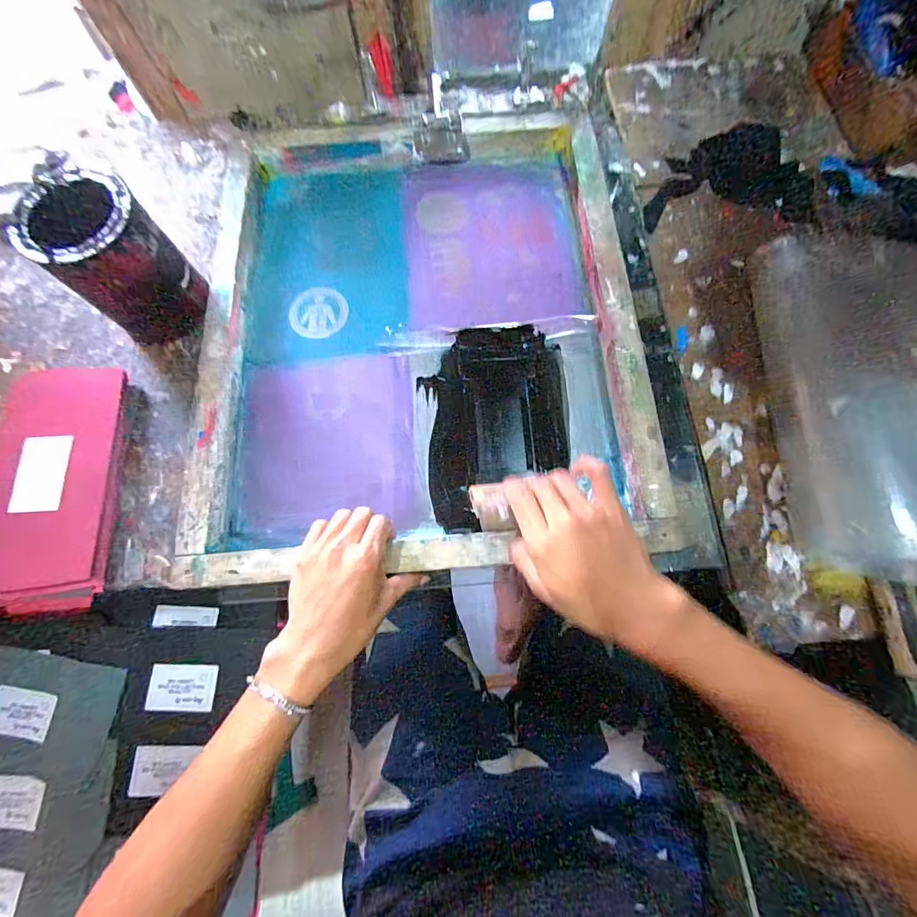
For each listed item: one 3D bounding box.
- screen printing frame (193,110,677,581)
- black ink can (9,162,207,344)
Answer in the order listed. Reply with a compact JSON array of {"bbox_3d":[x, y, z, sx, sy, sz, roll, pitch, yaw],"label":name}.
[{"bbox_3d":[-0.041,-0.157,0.482,0.439,0.061,0.535,-4,75,0],"label":"screen printing frame"},{"bbox_3d":[-0.351,-0.206,0.458,0.117,0.134,0.105,36,77,12],"label":"black ink can"}]

